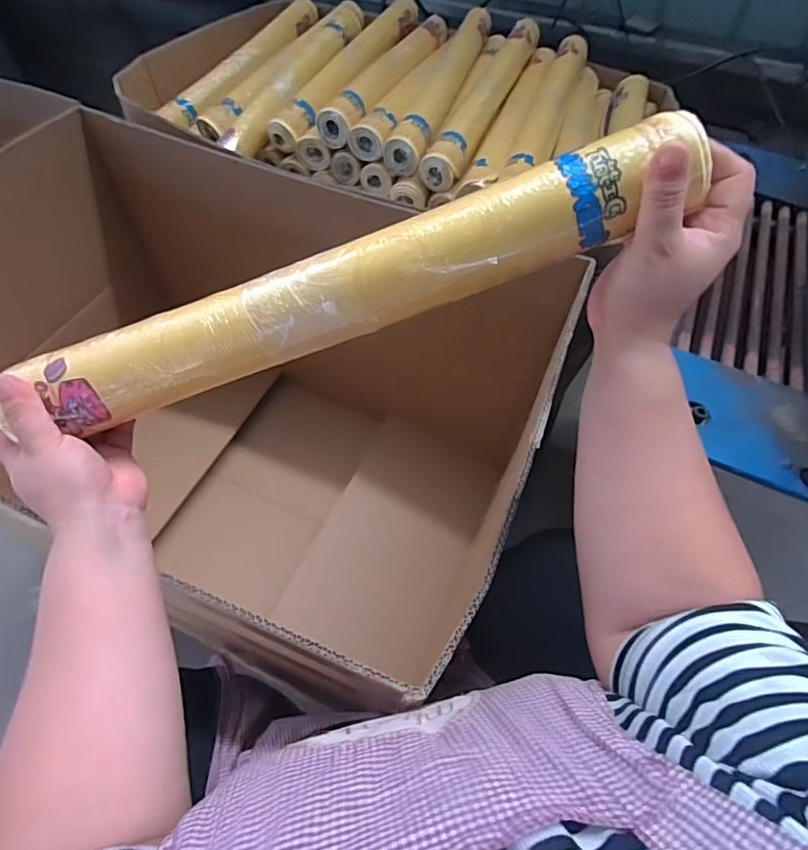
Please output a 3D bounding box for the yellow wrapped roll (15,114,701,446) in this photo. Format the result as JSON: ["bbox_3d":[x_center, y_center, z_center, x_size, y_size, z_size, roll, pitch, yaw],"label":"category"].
[{"bbox_3d":[-0.040,-0.090,0.334,0.452,0.052,0.044,-19,57,9],"label":"yellow wrapped roll"}]

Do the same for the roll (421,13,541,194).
[{"bbox_3d":[0.154,-0.619,0.942,0.068,0.086,0.501,21,59,12],"label":"roll"}]

